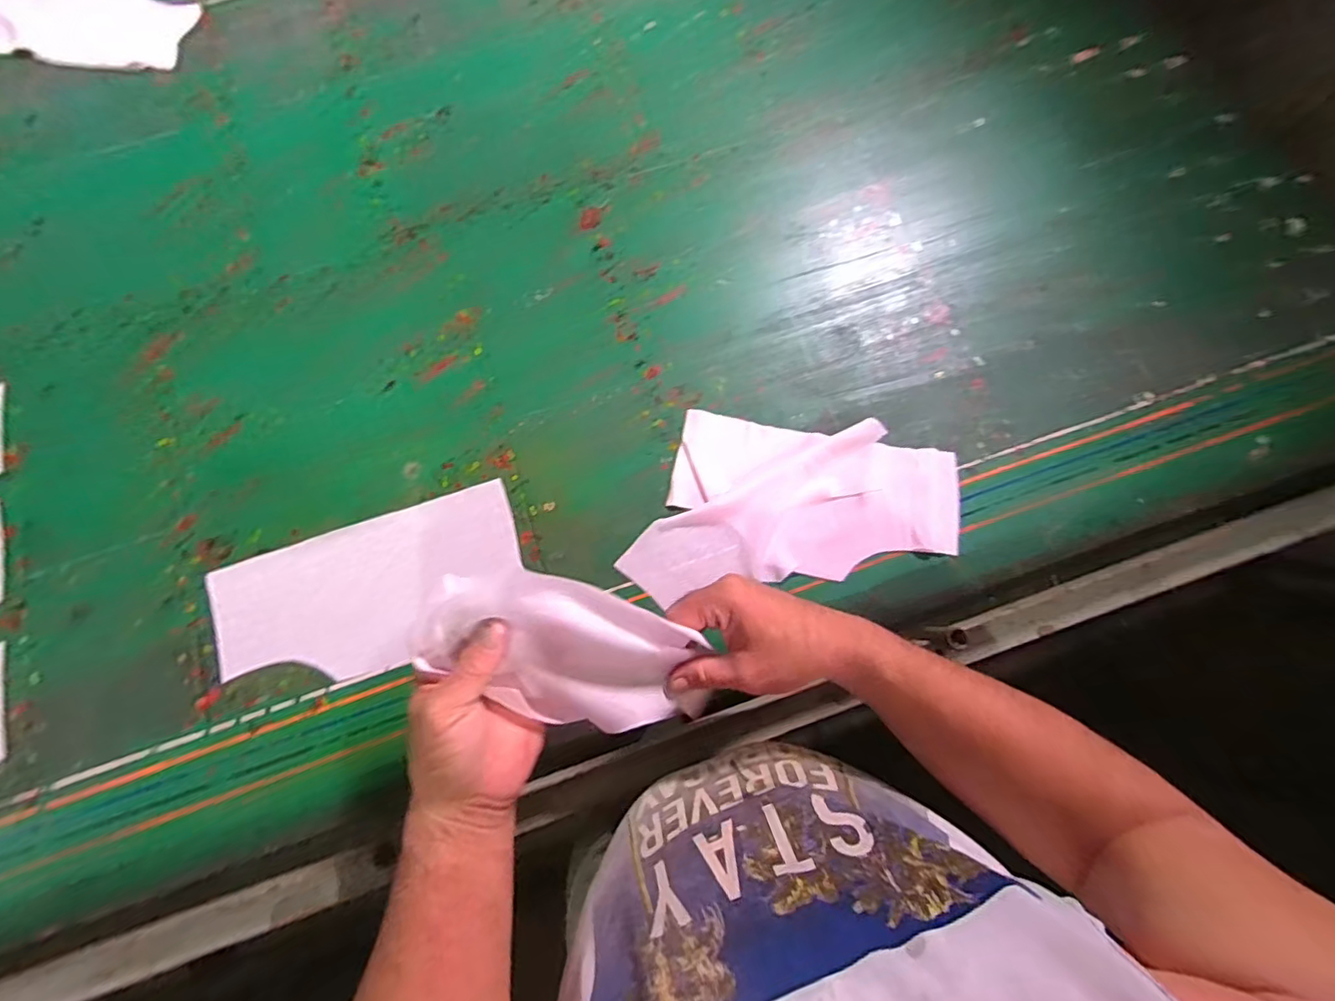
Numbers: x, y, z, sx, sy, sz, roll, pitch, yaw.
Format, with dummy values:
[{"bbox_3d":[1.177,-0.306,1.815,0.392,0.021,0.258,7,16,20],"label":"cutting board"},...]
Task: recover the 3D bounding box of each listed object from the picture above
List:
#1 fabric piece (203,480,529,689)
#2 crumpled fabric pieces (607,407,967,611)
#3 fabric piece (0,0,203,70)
[{"bbox_3d":[-0.300,0.092,0.590,0.304,0.008,0.148,-18,74,-3],"label":"fabric piece"},{"bbox_3d":[0.132,0.001,0.604,0.331,0.017,0.183,-1,74,1],"label":"crumpled fabric pieces"},{"bbox_3d":[-0.808,-0.656,0.799,0.303,0.016,0.142,6,74,4],"label":"fabric piece"}]

